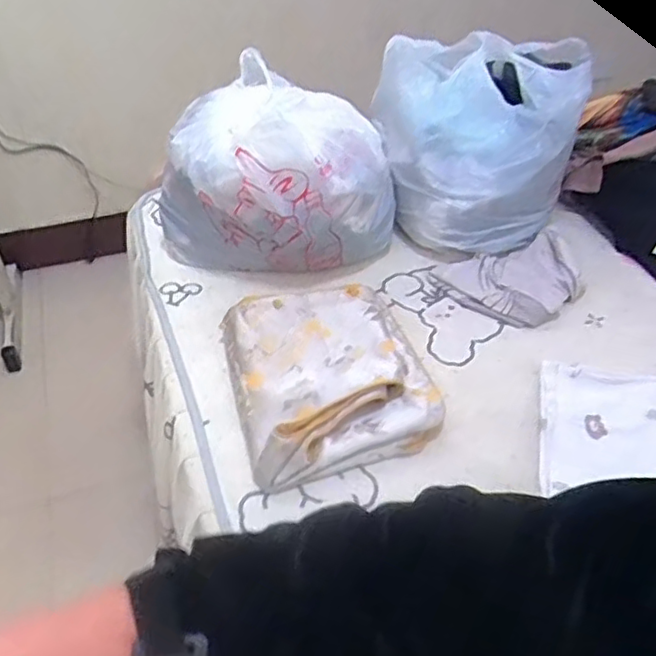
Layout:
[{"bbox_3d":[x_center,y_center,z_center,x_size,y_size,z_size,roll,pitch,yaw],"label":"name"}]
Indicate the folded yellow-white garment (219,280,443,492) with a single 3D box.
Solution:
[{"bbox_3d":[0.001,0.051,0.829,0.235,0.051,0.269,-11,42,-11],"label":"folded yellow-white garment"}]

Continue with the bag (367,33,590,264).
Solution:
[{"bbox_3d":[0.244,-0.328,1.081,0.308,0.252,0.361,11,43,13],"label":"bag"}]

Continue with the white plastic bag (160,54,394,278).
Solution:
[{"bbox_3d":[-0.070,-0.222,1.002,0.293,0.241,0.266,27,48,27],"label":"white plastic bag"}]

